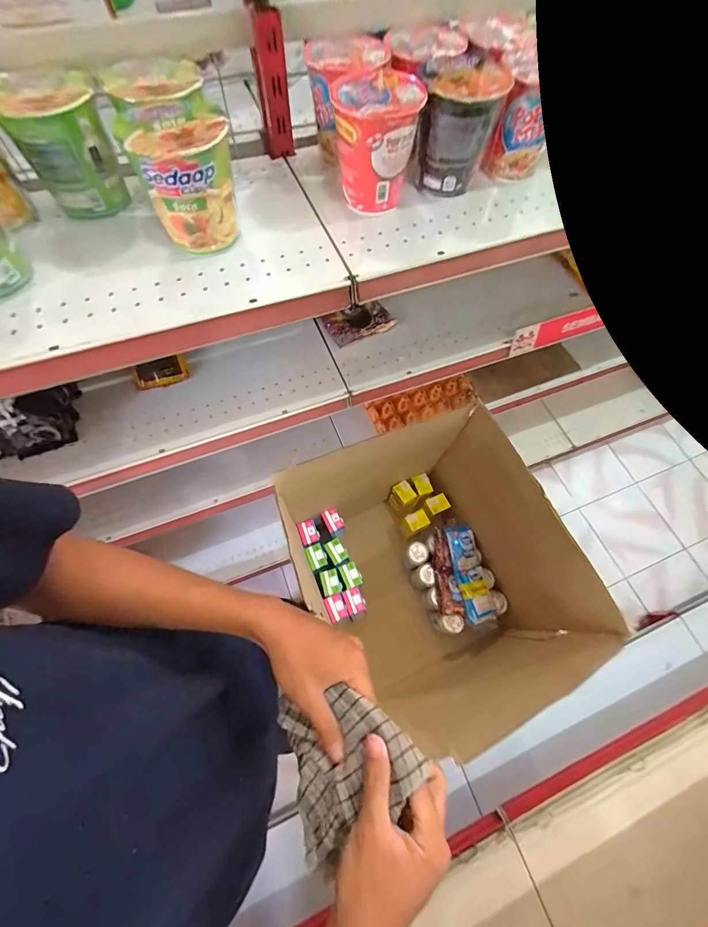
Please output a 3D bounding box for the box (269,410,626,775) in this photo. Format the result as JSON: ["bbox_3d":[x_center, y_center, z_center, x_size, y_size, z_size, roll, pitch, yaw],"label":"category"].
[{"bbox_3d":[0.121,0.226,0.726,0.356,0.454,0.434,-22,70,-11],"label":"box"}]

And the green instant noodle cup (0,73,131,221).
[{"bbox_3d":[-0.327,-0.356,0.416,0.090,0.106,0.096,1,67,-2],"label":"green instant noodle cup"}]

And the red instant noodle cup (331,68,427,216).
[{"bbox_3d":[0.026,-0.389,0.448,0.093,0.112,0.100,5,67,0],"label":"red instant noodle cup"}]

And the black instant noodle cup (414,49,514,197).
[{"bbox_3d":[0.125,-0.428,0.465,0.091,0.115,0.103,3,67,-1],"label":"black instant noodle cup"}]

